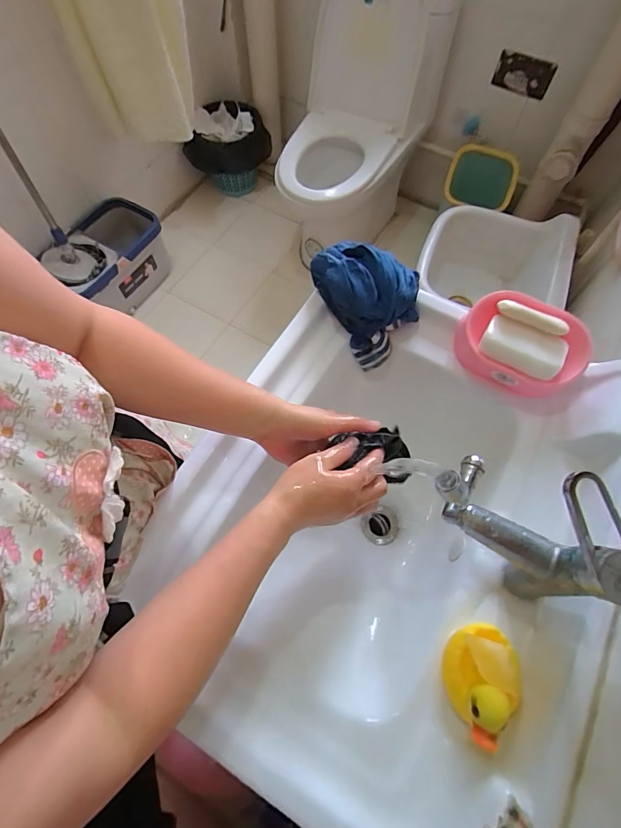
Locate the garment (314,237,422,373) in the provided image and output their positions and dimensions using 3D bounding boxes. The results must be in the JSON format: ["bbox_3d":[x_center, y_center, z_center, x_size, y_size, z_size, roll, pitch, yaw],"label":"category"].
[{"bbox_3d":[0.077,-0.170,0.575,0.148,0.122,0.105,41,72,16],"label":"garment"}]

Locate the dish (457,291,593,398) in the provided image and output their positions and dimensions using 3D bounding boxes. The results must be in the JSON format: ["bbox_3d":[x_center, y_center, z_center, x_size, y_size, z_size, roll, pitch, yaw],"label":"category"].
[{"bbox_3d":[0.278,-0.088,0.531,0.152,0.094,0.089,23,68,10],"label":"dish"}]

